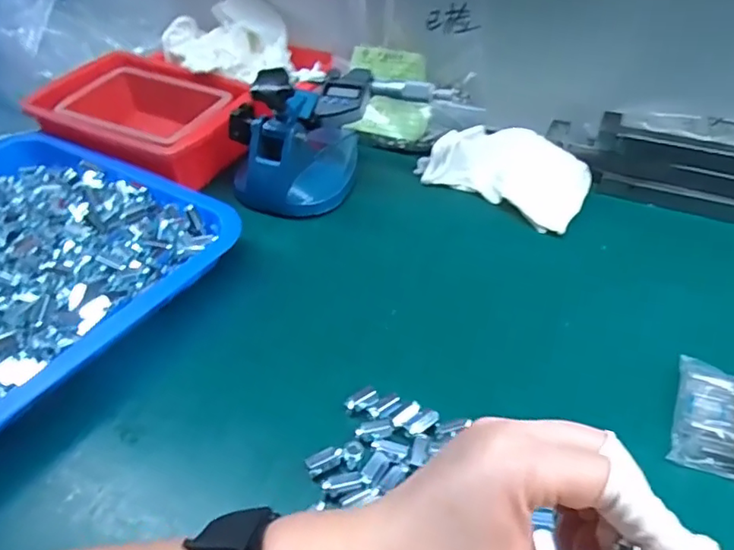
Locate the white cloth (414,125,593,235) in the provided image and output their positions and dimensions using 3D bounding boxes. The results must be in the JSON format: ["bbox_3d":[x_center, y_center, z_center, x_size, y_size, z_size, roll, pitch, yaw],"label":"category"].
[{"bbox_3d":[0.132,-0.101,0.547,0.158,0.042,0.081,27,49,27],"label":"white cloth"}]

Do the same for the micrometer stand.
[{"bbox_3d":[-0.049,-0.136,0.531,0.087,0.115,0.156,30,50,29],"label":"micrometer stand"}]

